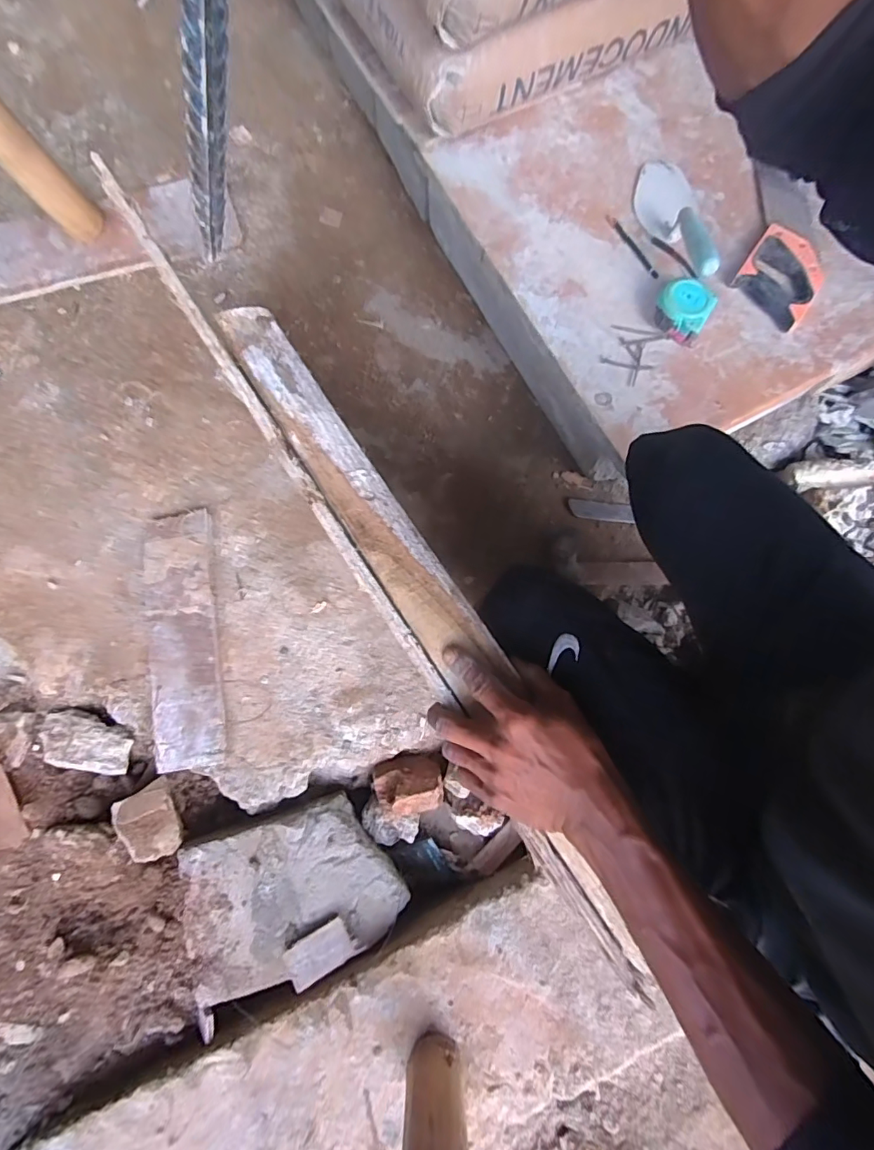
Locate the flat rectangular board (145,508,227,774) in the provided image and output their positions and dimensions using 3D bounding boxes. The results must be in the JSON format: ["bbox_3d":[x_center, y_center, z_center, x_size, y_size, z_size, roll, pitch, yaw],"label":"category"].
[{"bbox_3d":[-0.387,0.092,0.757,0.107,0.029,0.385,-8,78,0],"label":"flat rectangular board"}]

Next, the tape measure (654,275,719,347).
[{"bbox_3d":[0.355,-0.384,0.716,0.075,0.041,0.077,29,80,7],"label":"tape measure"}]

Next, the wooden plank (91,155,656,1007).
[{"bbox_3d":[-0.063,-0.046,0.442,0.076,0.036,0.840,-32,81,-5],"label":"wooden plank"}]

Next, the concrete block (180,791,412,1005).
[{"bbox_3d":[-0.201,0.440,0.707,0.293,0.066,0.202,-17,78,-2],"label":"concrete block"}]

